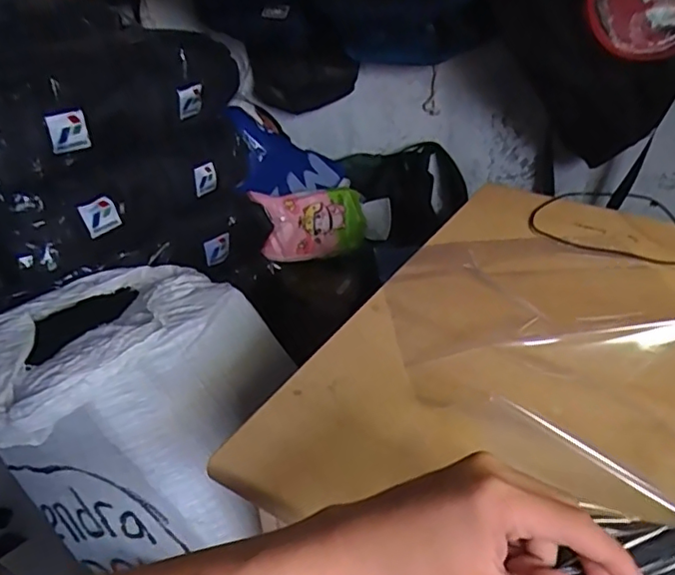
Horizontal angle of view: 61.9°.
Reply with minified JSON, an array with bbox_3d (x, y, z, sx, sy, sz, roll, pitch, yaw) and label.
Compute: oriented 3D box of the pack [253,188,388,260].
[{"bbox_3d":[-0.034,-0.164,1.333,0.321,0.153,0.095,-18,38,-22],"label":"pack"}]

